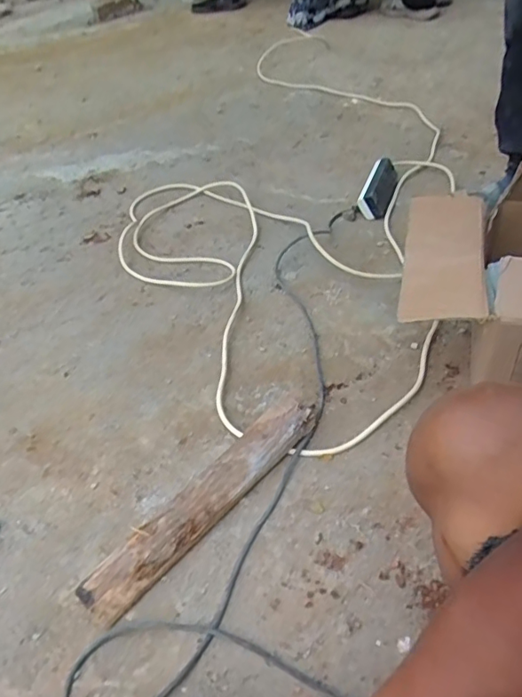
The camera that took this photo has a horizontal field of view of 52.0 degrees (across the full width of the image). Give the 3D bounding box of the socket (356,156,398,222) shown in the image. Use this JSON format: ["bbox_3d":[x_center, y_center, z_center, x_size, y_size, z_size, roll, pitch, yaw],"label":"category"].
[{"bbox_3d":[0.282,-0.384,1.273,0.045,0.074,0.184,-24,29,55],"label":"socket"}]

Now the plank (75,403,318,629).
[{"bbox_3d":[-0.068,0.205,0.740,0.057,0.049,0.404,30,55,35],"label":"plank"}]

